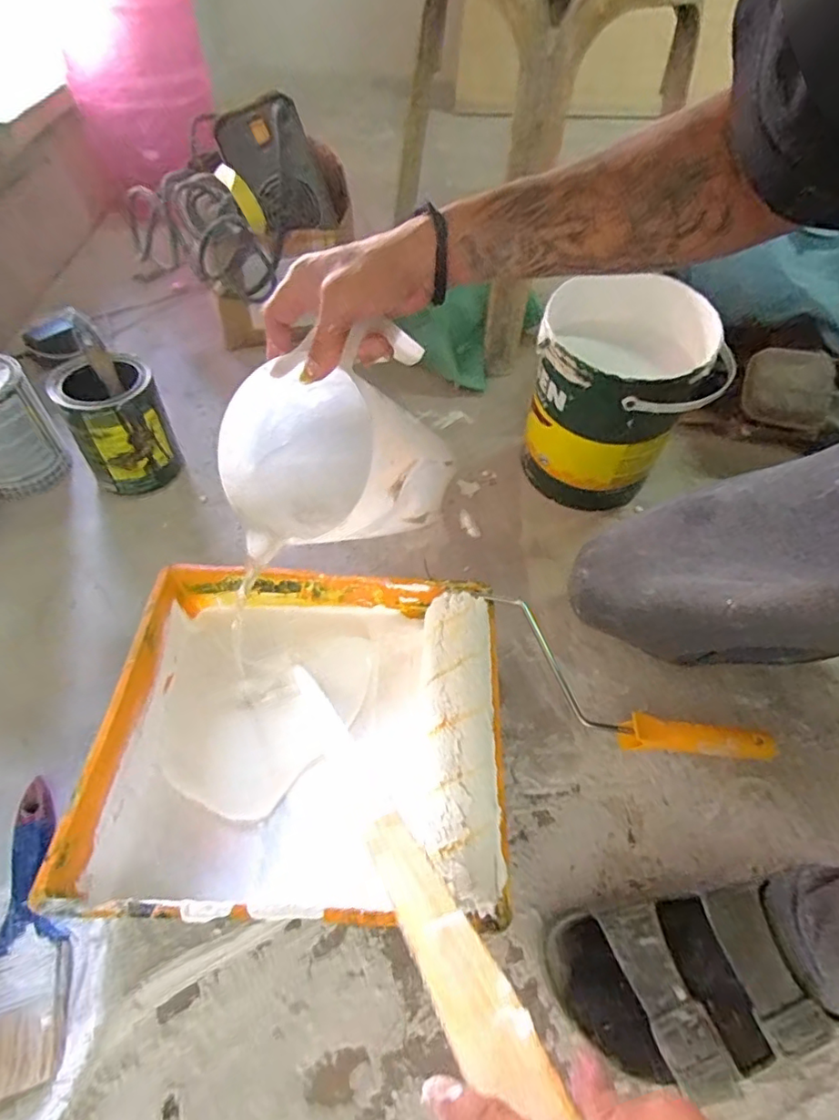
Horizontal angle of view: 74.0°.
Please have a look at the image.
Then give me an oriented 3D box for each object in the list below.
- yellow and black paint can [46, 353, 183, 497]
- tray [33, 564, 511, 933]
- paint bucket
[{"bbox_3d":[-0.349,-0.156,0.650,0.096,0.137,0.098,1,52,-2],"label":"yellow and black paint can"},{"bbox_3d":[-0.091,0.140,0.469,0.310,0.086,0.280,3,52,-1],"label":"tray"},{"bbox_3d":[0.221,-0.185,0.636,0.179,0.192,0.181,1,52,-2],"label":"paint bucket"}]

